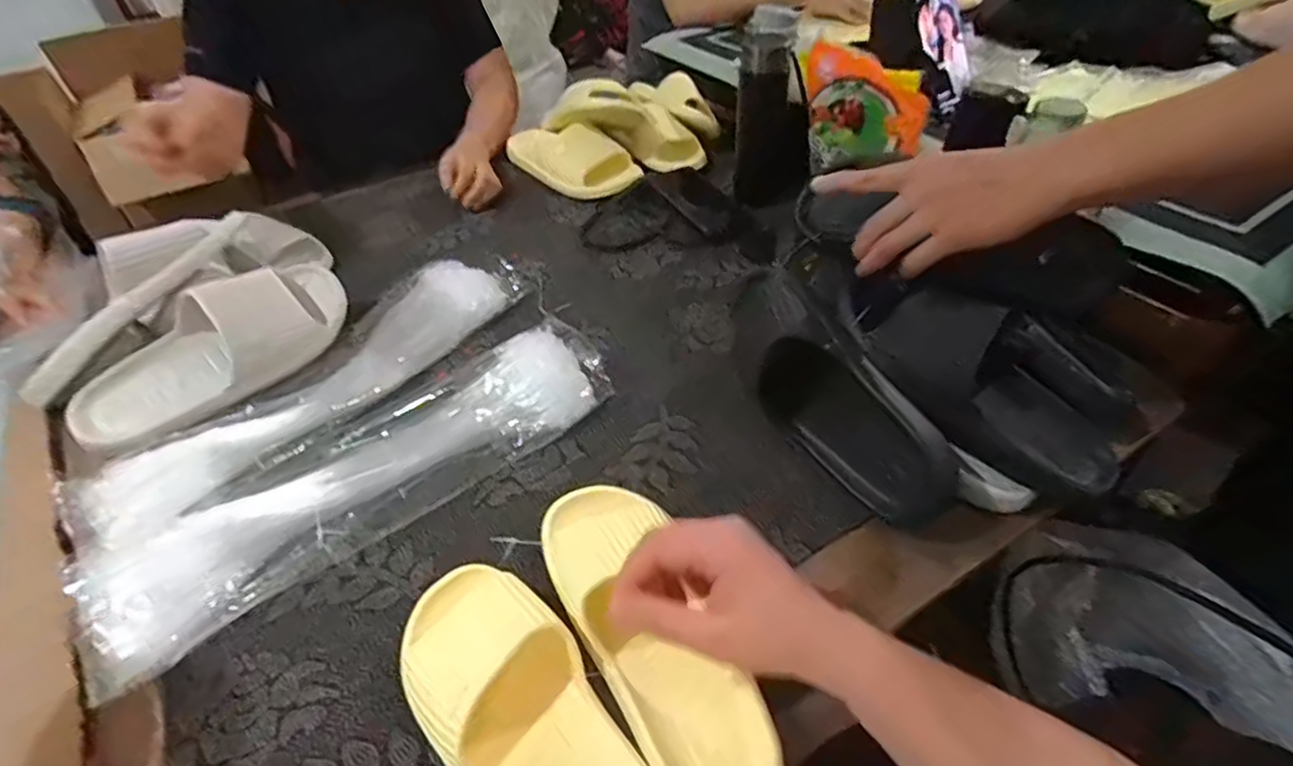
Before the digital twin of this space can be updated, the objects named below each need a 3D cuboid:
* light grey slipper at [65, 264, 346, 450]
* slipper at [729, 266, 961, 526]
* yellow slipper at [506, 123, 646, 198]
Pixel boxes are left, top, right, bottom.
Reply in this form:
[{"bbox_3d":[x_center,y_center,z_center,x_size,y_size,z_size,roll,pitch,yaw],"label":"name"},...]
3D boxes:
[{"bbox_3d":[-0.435,-0.042,0.643,0.266,0.083,0.102,-33,51,-25],"label":"light grey slipper"},{"bbox_3d":[0.149,0.005,0.533,0.090,0.073,0.249,-26,65,-21],"label":"slipper"},{"bbox_3d":[-0.119,-0.349,1.001,0.118,0.050,0.257,-44,55,-8],"label":"yellow slipper"}]

